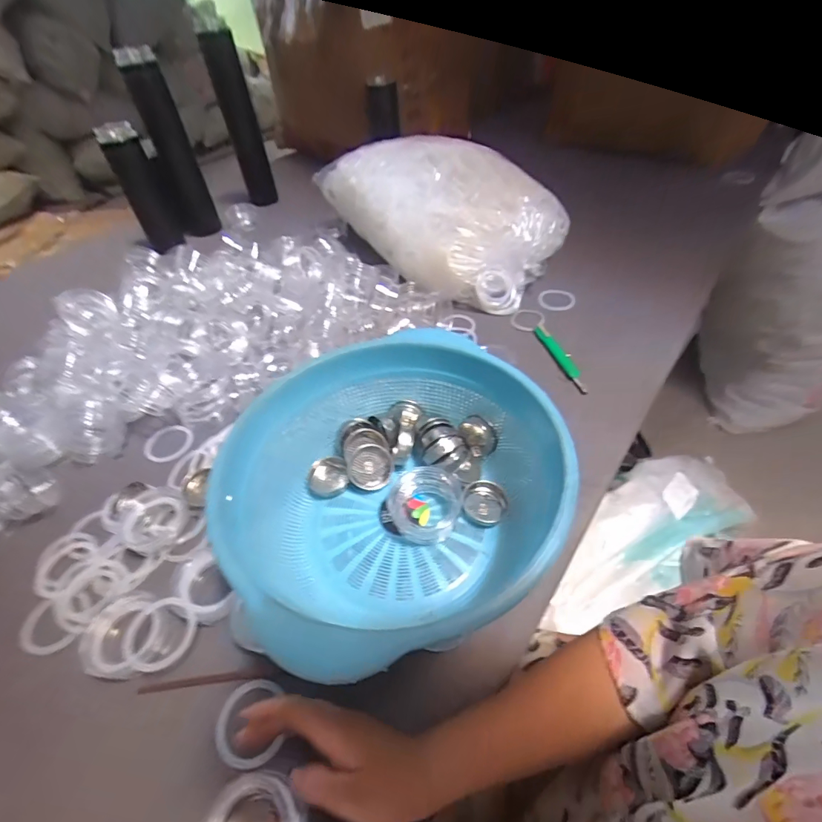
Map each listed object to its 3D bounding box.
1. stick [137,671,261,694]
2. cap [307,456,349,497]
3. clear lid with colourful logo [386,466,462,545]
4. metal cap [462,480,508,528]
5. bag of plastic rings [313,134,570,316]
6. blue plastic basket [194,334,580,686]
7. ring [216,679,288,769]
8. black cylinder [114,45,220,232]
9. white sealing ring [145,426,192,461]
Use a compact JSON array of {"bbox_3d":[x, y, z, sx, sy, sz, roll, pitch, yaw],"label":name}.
[{"bbox_3d":[-0.184,0.235,0.379,0.103,0.005,0.007,-7,47,-2],"label":"stick"},{"bbox_3d":[-0.088,0.068,0.456,0.042,0.015,0.042,-2,47,3],"label":"cap"},{"bbox_3d":[0.011,0.089,0.417,0.074,0.033,0.066,0,47,4],"label":"clear lid with colourful logo"},{"bbox_3d":[0.071,0.091,0.425,0.042,0.023,0.044,-2,47,3],"label":"metal cap"},{"bbox_3d":[0.053,-0.370,0.788,0.264,0.160,0.461,-27,51,-19],"label":"bag of plastic rings"},{"bbox_3d":[-0.001,0.057,0.406,0.302,0.120,0.265,-23,50,-16],"label":"blue plastic basket"},{"bbox_3d":[-0.130,0.252,0.352,0.052,0.011,0.057,-2,47,3],"label":"ring"},{"bbox_3d":[-0.475,-0.516,0.863,0.075,0.311,0.057,-27,51,-19],"label":"black cylinder"},{"bbox_3d":[-0.318,0.042,0.567,0.059,0.010,0.053,3,48,8],"label":"white sealing ring"}]

